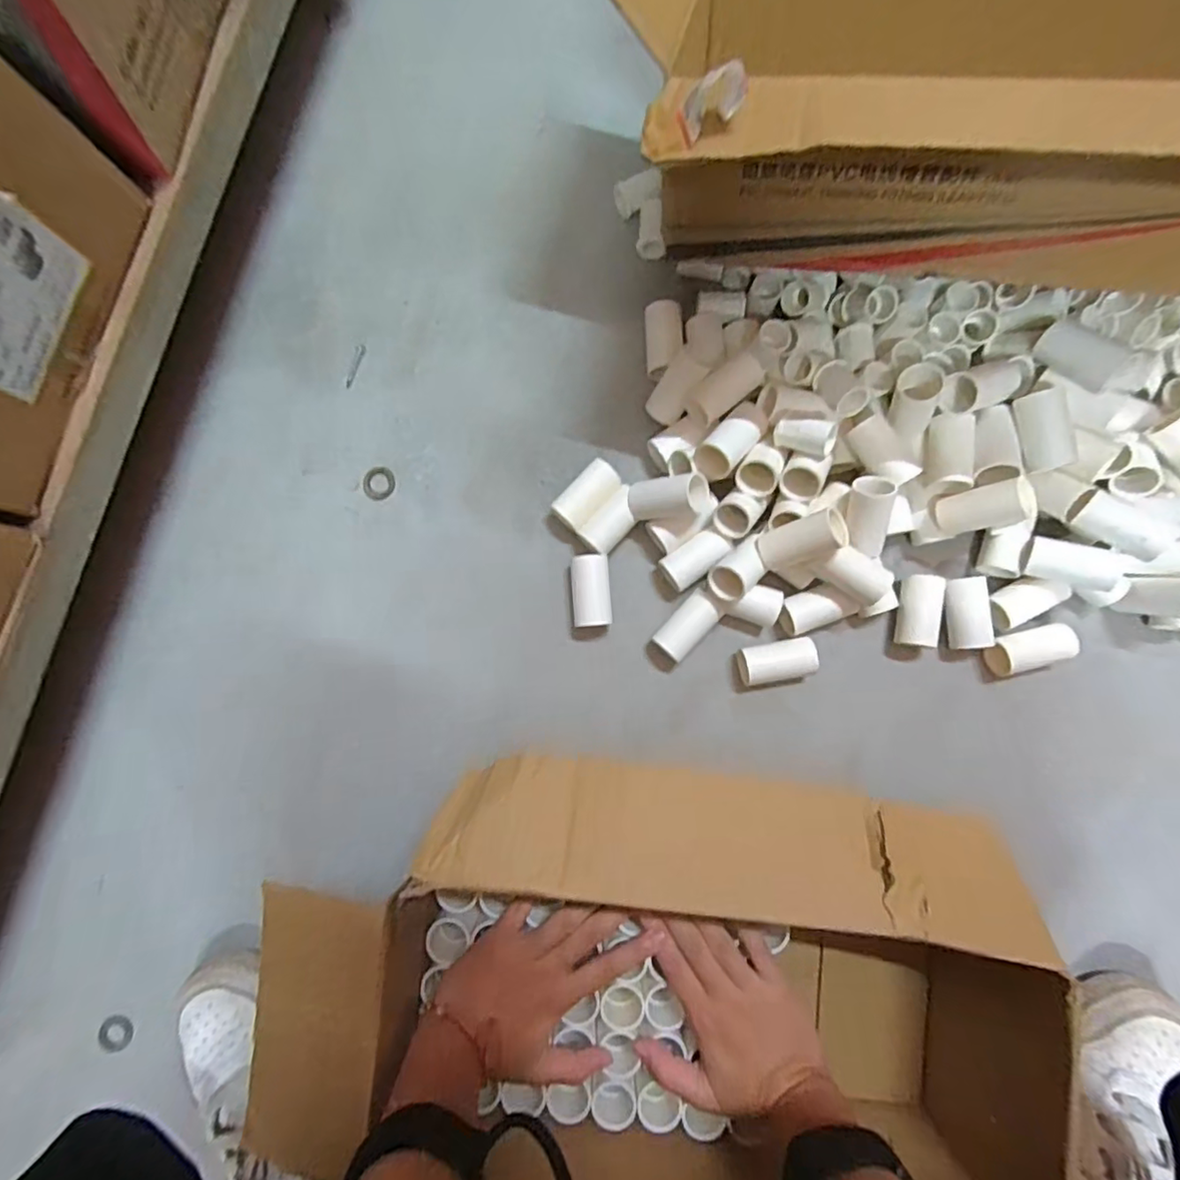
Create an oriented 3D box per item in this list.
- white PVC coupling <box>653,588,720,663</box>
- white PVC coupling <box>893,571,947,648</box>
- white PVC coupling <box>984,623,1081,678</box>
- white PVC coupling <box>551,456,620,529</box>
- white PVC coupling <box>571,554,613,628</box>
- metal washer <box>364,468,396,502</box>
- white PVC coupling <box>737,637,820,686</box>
[{"bbox_3d":[0.074,0.026,0.448,0.027,0.029,0.053,41,87,2],"label":"white PVC coupling"},{"bbox_3d":[0.256,0.016,0.457,0.030,0.025,0.054,5,86,0],"label":"white PVC coupling"},{"bbox_3d":[0.338,0.045,0.452,0.058,0.029,0.029,-15,86,-1],"label":"white PVC coupling"},{"bbox_3d":[-0.002,-0.073,0.460,0.054,0.031,0.029,-44,87,-3],"label":"white PVC coupling"},{"bbox_3d":[0.001,0.001,0.457,0.028,0.025,0.054,-4,86,0],"label":"white PVC coupling"},{"bbox_3d":[-0.171,-0.086,0.475,0.024,0.004,0.028,16,86,1],"label":"metal washer"},{"bbox_3d":[0.143,0.054,0.450,0.055,0.032,0.029,-11,86,-1],"label":"white PVC coupling"}]

